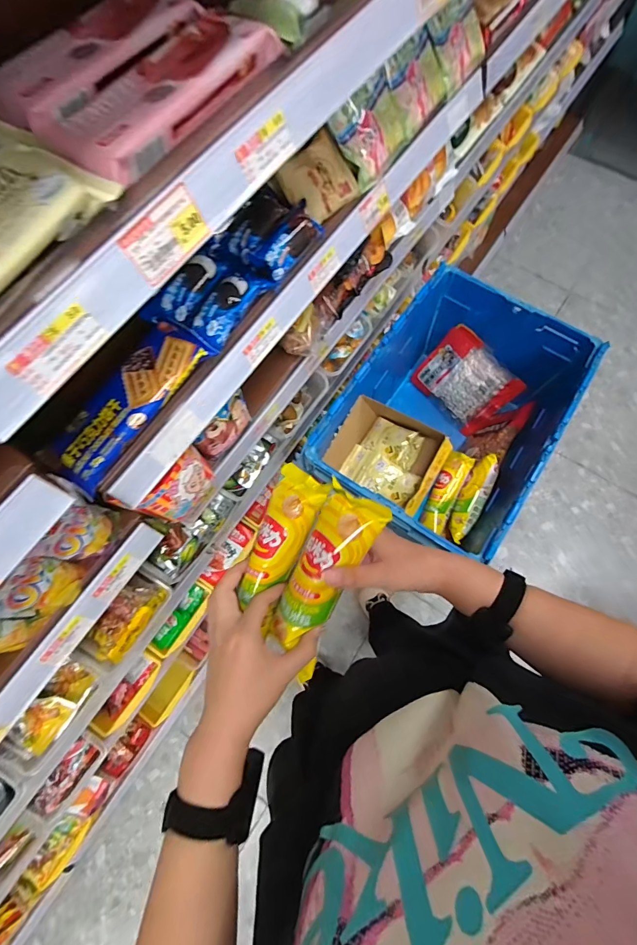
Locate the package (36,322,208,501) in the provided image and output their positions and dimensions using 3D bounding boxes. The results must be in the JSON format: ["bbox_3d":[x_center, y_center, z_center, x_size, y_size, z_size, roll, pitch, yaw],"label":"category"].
[{"bbox_3d":[-0.210,-0.077,0.422,0.071,0.032,0.201,33,75,12],"label":"package"}]

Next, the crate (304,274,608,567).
[{"bbox_3d":[0.302,-0.113,0.947,0.402,0.314,0.588,33,75,12],"label":"crate"}]

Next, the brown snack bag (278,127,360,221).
[{"bbox_3d":[0.004,-0.389,0.519,0.098,0.023,0.083,-52,122,-14],"label":"brown snack bag"}]

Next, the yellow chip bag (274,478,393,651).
[{"bbox_3d":[0.003,0.098,0.393,0.060,0.037,0.170,31,100,12],"label":"yellow chip bag"}]

